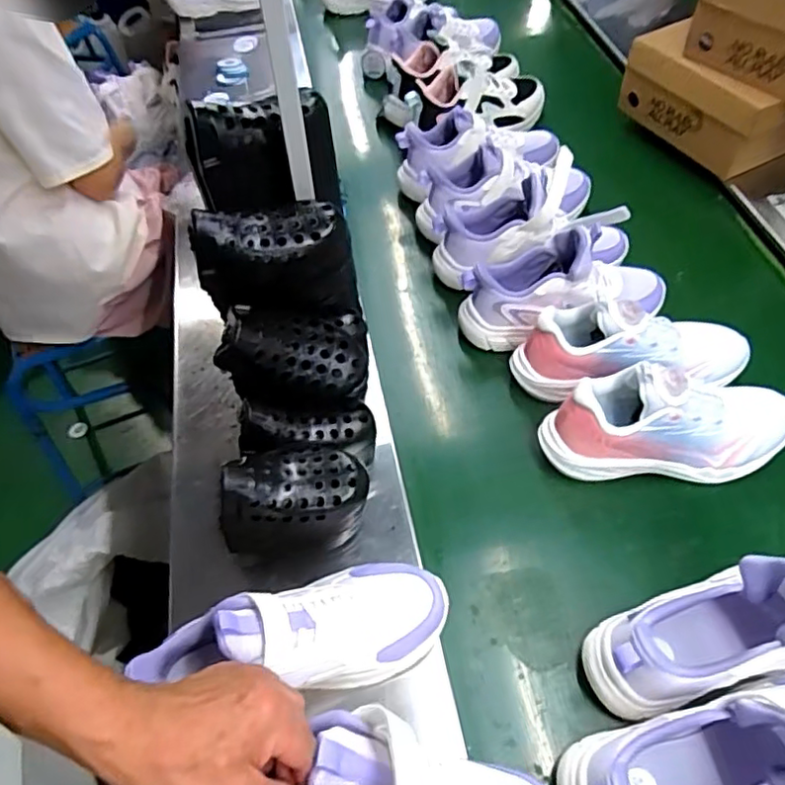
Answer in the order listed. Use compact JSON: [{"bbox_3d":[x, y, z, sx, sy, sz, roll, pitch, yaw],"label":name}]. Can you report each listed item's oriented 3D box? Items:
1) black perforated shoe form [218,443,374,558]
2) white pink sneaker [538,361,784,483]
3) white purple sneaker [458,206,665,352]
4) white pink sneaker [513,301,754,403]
[{"bbox_3d":[-0.084,0.101,0.545,0.128,0.130,0.067,-9,53,-4],"label":"black perforated shoe form"},{"bbox_3d":[0.282,0.029,0.634,0.245,0.128,0.083,-2,53,1],"label":"white pink sneaker"},{"bbox_3d":[0.207,-0.129,0.738,0.243,0.148,0.084,-10,53,-4],"label":"white purple sneaker"},{"bbox_3d":[0.260,-0.053,0.689,0.253,0.111,0.092,-1,53,2],"label":"white pink sneaker"}]

